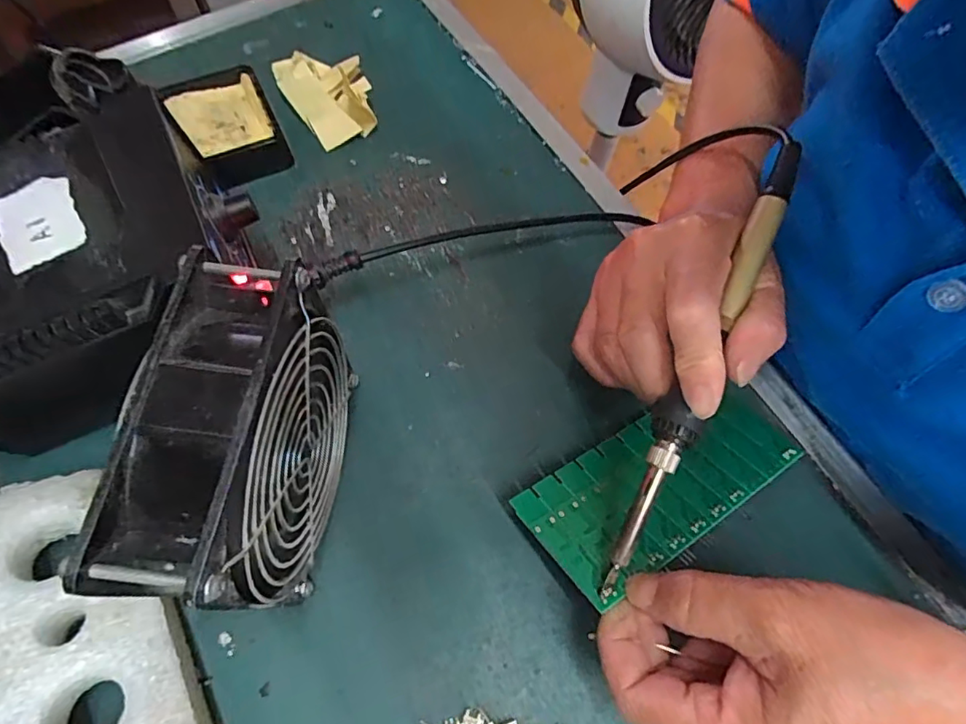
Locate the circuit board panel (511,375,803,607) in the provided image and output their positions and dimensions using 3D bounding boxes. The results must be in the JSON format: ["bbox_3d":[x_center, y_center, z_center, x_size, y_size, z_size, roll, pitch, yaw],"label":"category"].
[{"bbox_3d":[0.092,0.053,0.271,0.150,0.004,0.061,-24,48,-24],"label":"circuit board panel"}]

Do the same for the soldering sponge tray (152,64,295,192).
[{"bbox_3d":[-0.163,-0.149,0.354,0.059,0.027,0.074,-29,70,-14],"label":"soldering sponge tray"}]

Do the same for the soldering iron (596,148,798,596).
[{"bbox_3d":[0.095,-0.005,0.236,0.017,0.015,0.216,26,81,10],"label":"soldering iron"}]

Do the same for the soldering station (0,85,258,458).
[{"bbox_3d":[-0.185,-0.041,0.271,0.151,0.090,0.117,-22,69,-12],"label":"soldering station"}]

